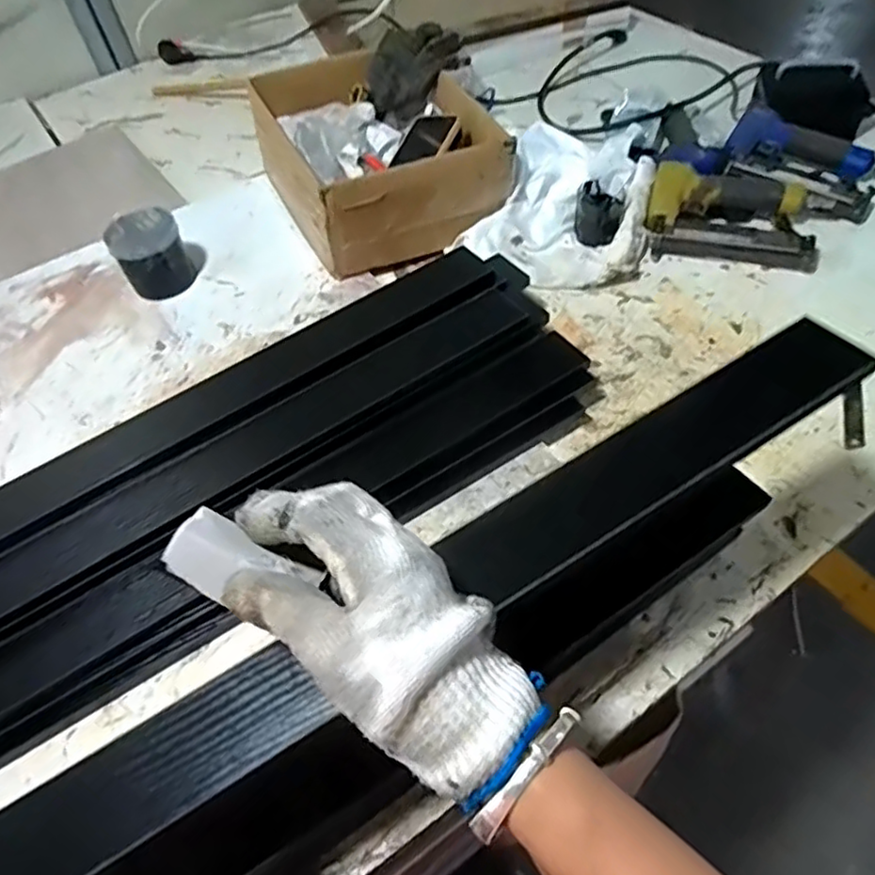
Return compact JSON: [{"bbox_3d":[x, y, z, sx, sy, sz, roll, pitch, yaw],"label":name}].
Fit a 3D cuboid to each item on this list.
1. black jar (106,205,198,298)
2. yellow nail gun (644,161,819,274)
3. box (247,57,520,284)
[{"bbox_3d":[-0.352,-0.224,0.792,0.079,0.086,0.081,-3,53,4],"label":"black jar"},{"bbox_3d":[0.352,-0.265,0.777,0.192,0.052,0.122,9,54,12],"label":"yellow nail gun"},{"bbox_3d":[-0.083,-0.382,0.858,0.257,0.124,0.334,-23,54,-11],"label":"box"}]

